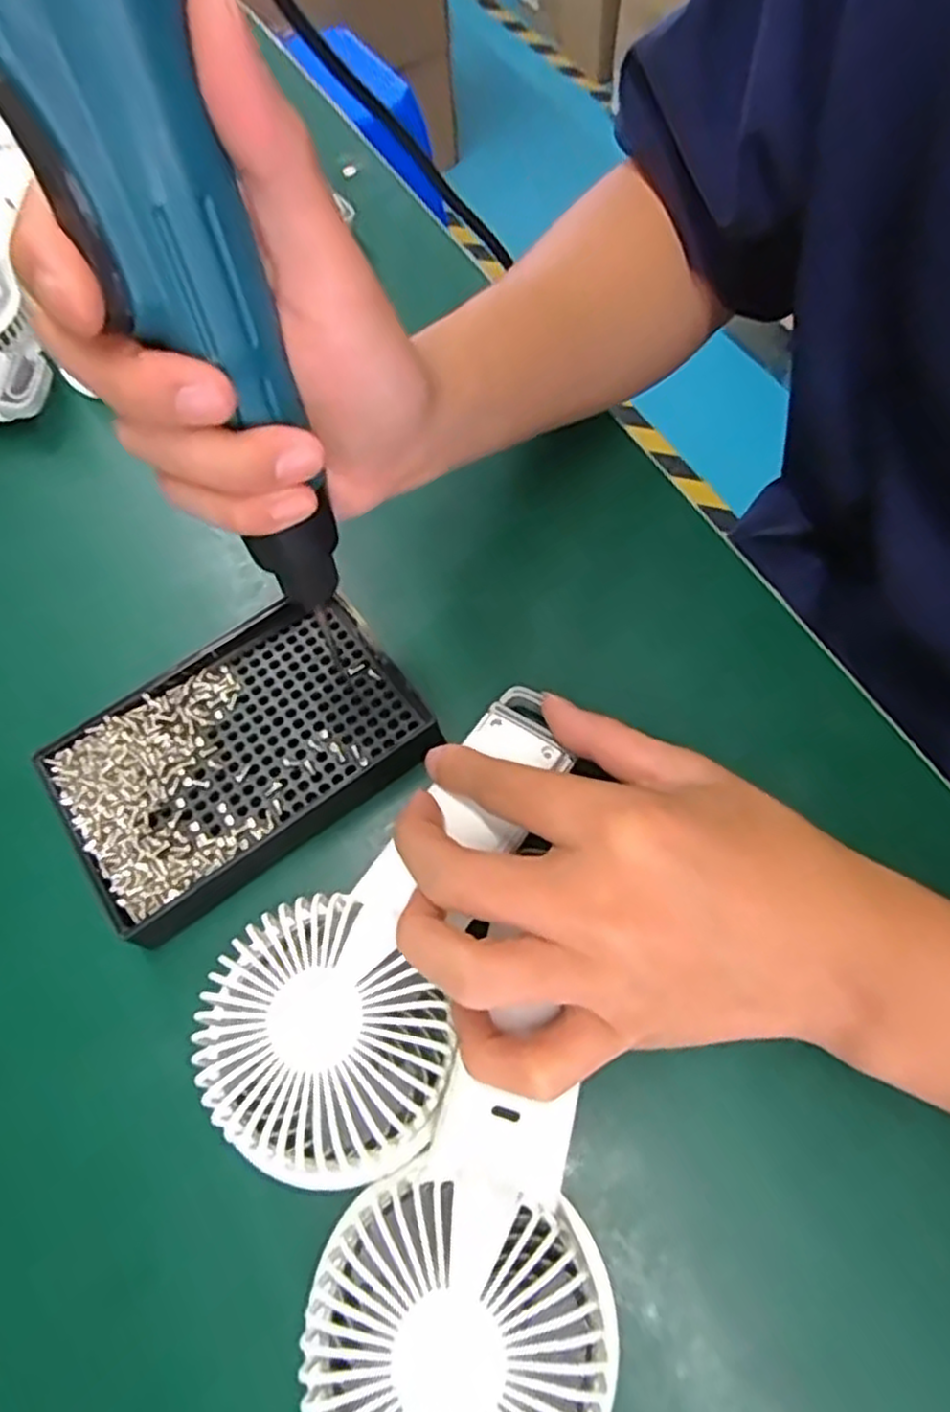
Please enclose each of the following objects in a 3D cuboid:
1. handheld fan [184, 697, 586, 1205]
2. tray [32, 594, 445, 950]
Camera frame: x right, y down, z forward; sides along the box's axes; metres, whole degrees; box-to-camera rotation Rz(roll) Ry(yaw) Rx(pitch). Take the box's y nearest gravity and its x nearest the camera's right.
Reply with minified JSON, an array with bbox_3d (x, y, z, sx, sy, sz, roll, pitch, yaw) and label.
[{"bbox_3d":[-0.022,0.066,0.258,0.077,0.030,0.177,25,64,15],"label":"handheld fan"},{"bbox_3d":[-0.094,0.019,0.299,0.134,0.019,0.094,-37,68,-13],"label":"tray"}]

